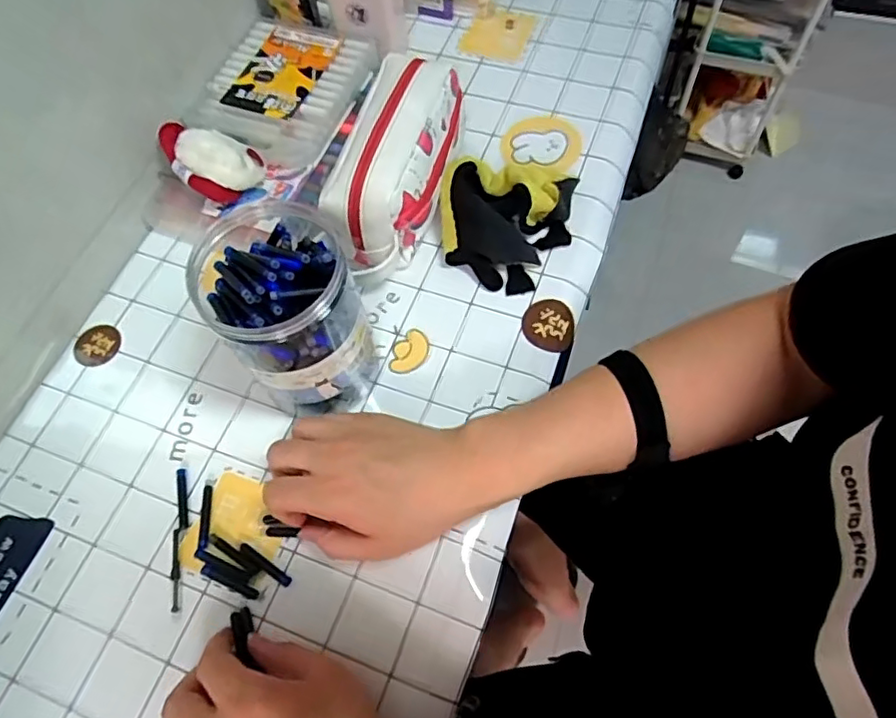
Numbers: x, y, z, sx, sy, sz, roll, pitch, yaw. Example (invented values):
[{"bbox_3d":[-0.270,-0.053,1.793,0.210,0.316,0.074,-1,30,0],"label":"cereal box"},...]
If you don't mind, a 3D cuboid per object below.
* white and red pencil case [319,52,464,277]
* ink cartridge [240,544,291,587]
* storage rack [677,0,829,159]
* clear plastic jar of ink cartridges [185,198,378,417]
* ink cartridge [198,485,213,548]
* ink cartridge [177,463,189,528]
[{"bbox_3d":[-0.044,-0.169,0.535,0.082,0.098,0.197,14,65,11],"label":"white and red pencil case"},{"bbox_3d":[-0.132,0.148,0.433,0.045,0.005,0.008,31,69,17],"label":"ink cartridge"},{"bbox_3d":[0.672,-0.723,1.292,0.210,0.497,0.291,23,70,16],"label":"storage rack"},{"bbox_3d":[-0.113,-0.028,0.444,0.095,0.147,0.105,-35,66,-13],"label":"clear plastic jar of ink cartridges"},{"bbox_3d":[-0.183,0.118,0.454,0.007,0.004,0.047,-8,63,0],"label":"ink cartridge"},{"bbox_3d":[-0.205,0.104,0.463,0.007,0.004,0.051,-14,63,-3],"label":"ink cartridge"}]

